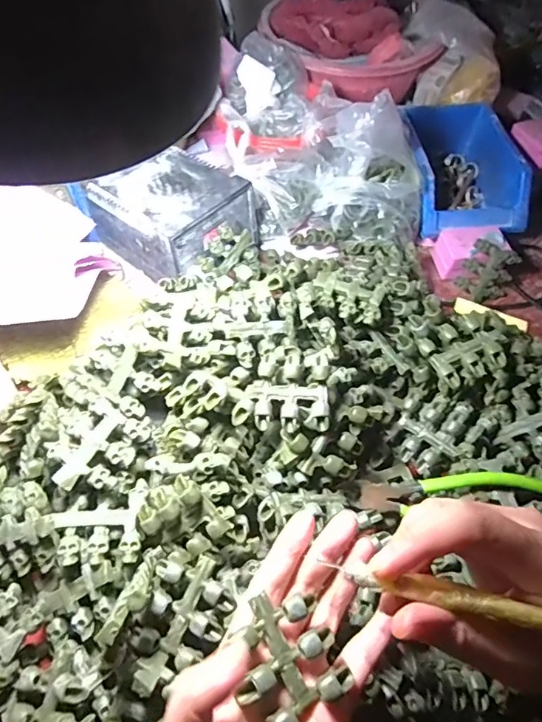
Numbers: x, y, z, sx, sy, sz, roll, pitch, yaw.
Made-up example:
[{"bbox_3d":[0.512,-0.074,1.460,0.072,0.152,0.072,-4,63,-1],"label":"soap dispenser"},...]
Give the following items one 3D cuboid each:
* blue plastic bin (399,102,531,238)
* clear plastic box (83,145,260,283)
[{"bbox_3d":[0.225,-0.230,0.582,0.128,0.064,0.176,-4,58,-5],"label":"blue plastic bin"},{"bbox_3d":[-0.106,-0.158,0.514,0.139,0.075,0.122,35,63,19],"label":"clear plastic box"}]

